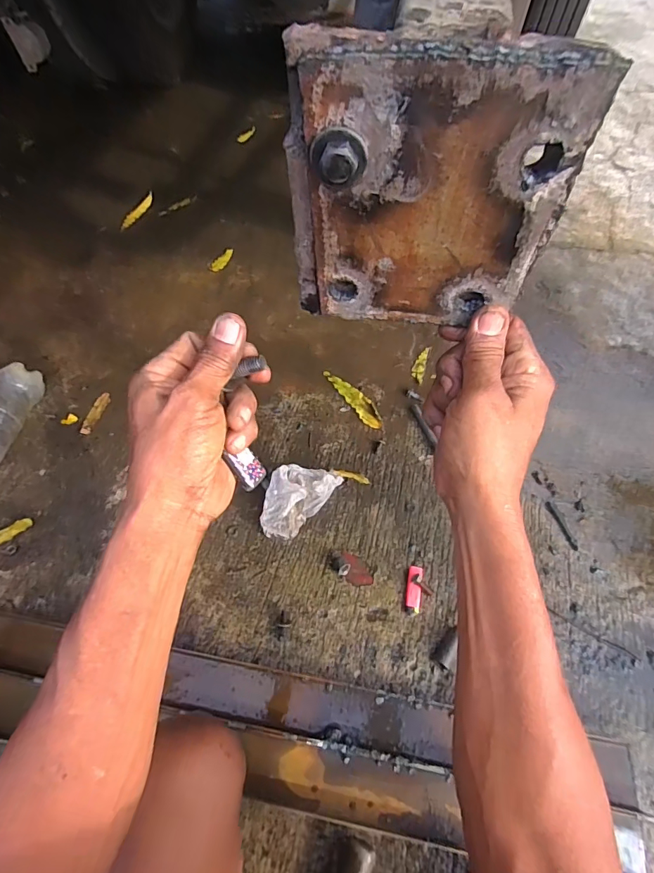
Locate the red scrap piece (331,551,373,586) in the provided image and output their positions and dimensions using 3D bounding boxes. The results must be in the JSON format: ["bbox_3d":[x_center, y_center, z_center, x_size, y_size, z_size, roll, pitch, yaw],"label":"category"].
[{"bbox_3d":[0.043,0.227,0.754,0.082,0.016,0.043,32,64,18],"label":"red scrap piece"}]

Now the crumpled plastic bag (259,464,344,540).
[{"bbox_3d":[-0.062,0.110,0.811,0.100,0.062,0.163,35,62,23],"label":"crumpled plastic bag"}]

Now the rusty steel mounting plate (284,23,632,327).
[{"bbox_3d":[0.047,-0.111,0.221,0.127,0.140,0.024,5,58,3],"label":"rusty steel mounting plate"}]

